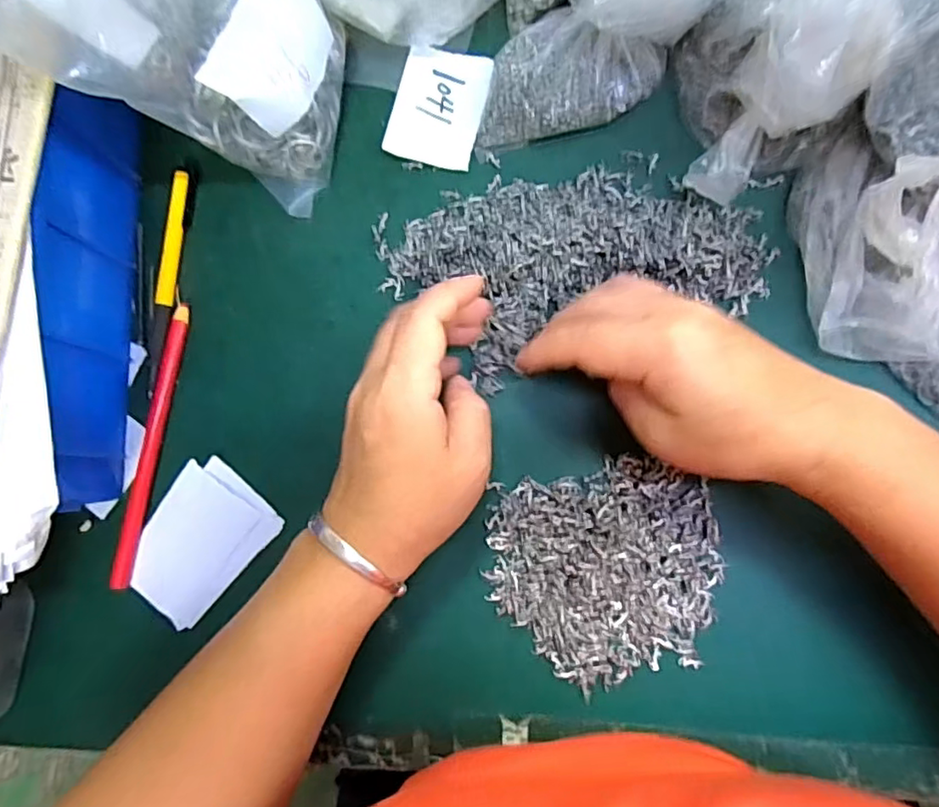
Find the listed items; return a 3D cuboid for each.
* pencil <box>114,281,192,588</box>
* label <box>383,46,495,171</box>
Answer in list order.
[{"bbox_3d":[-0.176,0.020,0.322,0.010,0.008,0.159,8,84,6],"label":"pencil"},{"bbox_3d":[-0.017,-0.173,0.335,0.050,0.008,0.071,12,84,6],"label":"label"}]

